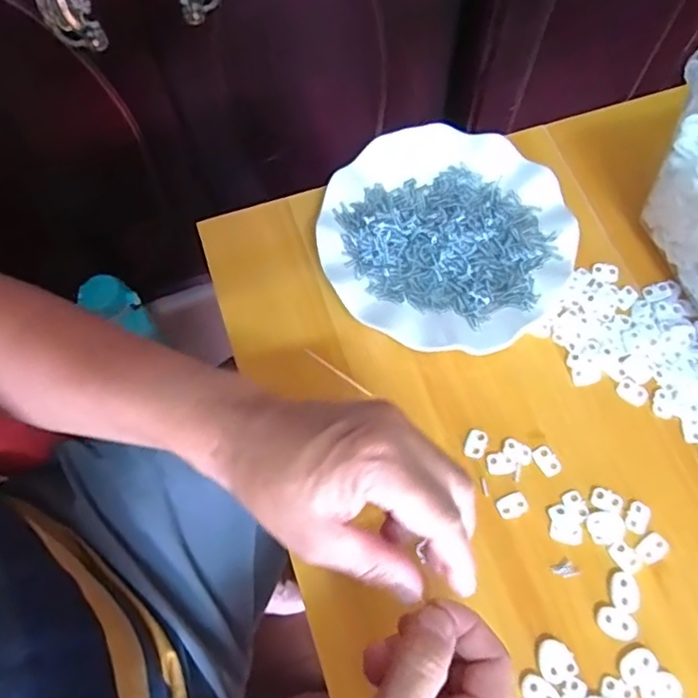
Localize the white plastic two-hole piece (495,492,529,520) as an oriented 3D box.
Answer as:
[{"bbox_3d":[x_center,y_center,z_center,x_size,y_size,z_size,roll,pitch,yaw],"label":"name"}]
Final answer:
[{"bbox_3d":[0.106,0.101,0.386,0.019,0.004,0.014,-21,69,-8],"label":"white plastic two-hole piece"}]

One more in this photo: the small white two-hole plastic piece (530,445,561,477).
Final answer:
[{"bbox_3d":[0.131,0.074,0.397,0.014,0.004,0.020,-26,70,-10],"label":"small white two-hole plastic piece"}]

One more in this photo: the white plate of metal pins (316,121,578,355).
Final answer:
[{"bbox_3d":[0.072,-0.083,0.449,0.180,0.023,0.178,0,68,0],"label":"white plate of metal pins"}]

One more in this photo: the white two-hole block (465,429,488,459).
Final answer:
[{"bbox_3d":[0.086,0.064,0.402,0.013,0.004,0.020,18,69,8],"label":"white two-hole block"}]

